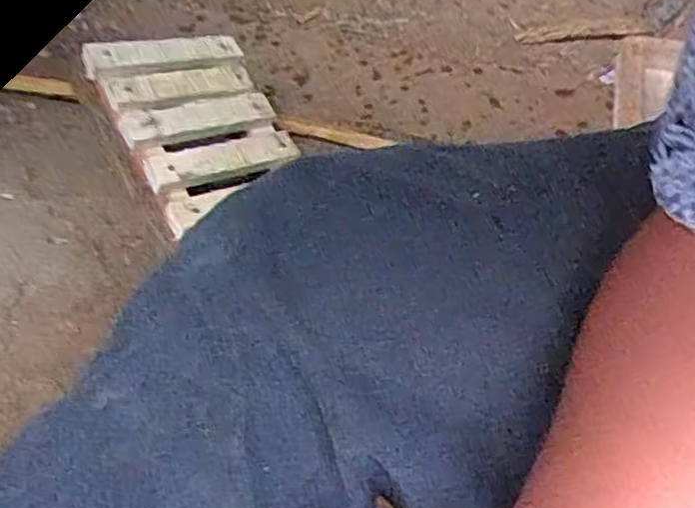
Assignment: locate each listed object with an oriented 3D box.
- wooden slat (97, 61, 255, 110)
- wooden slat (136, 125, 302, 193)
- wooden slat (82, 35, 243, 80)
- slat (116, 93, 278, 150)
[{"bbox_3d":[-0.129,-0.132,0.557,0.120,0.012,0.032,-15,53,-28],"label":"wooden slat"},{"bbox_3d":[-0.093,-0.073,0.535,0.123,0.012,0.035,-21,54,-33],"label":"wooden slat"},{"bbox_3d":[-0.144,-0.160,0.563,0.129,0.013,0.023,-15,53,-29],"label":"wooden slat"},{"bbox_3d":[-0.113,-0.105,0.545,0.119,0.012,0.029,-17,53,-29],"label":"slat"}]

